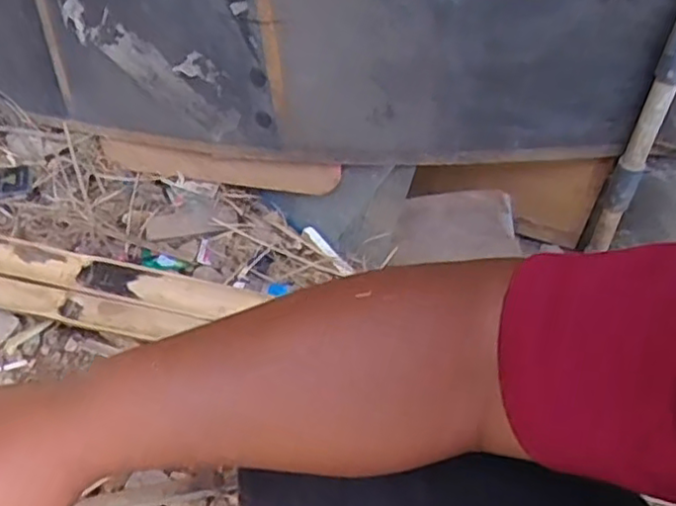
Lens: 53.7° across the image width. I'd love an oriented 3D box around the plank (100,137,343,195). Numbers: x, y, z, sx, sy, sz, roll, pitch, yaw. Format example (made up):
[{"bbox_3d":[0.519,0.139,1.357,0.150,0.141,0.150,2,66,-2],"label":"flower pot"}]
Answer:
[{"bbox_3d":[-0.193,-0.134,1.038,0.413,0.064,0.018,9,49,20],"label":"plank"}]

